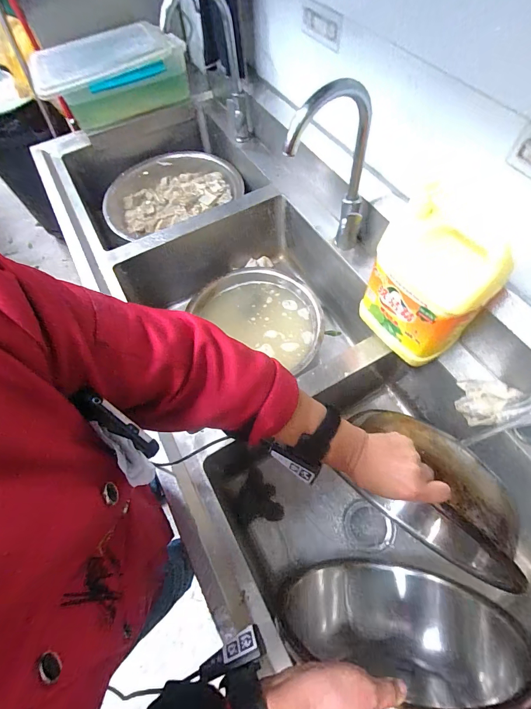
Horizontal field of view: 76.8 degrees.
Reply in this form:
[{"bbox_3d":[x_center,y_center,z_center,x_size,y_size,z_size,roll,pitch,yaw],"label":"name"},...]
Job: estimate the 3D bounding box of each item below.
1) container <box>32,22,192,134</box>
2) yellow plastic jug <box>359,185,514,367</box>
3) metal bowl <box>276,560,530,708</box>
[{"bbox_3d":[-0.505,-0.930,1.107,0.480,0.185,0.246,-19,63,-6],"label":"container"},{"bbox_3d":[0.279,-0.123,0.600,0.114,0.270,0.192,-37,66,-15],"label":"yellow plastic jug"},{"bbox_3d":[0.204,0.419,0.486,0.311,0.324,0.188,12,64,10],"label":"metal bowl"}]

